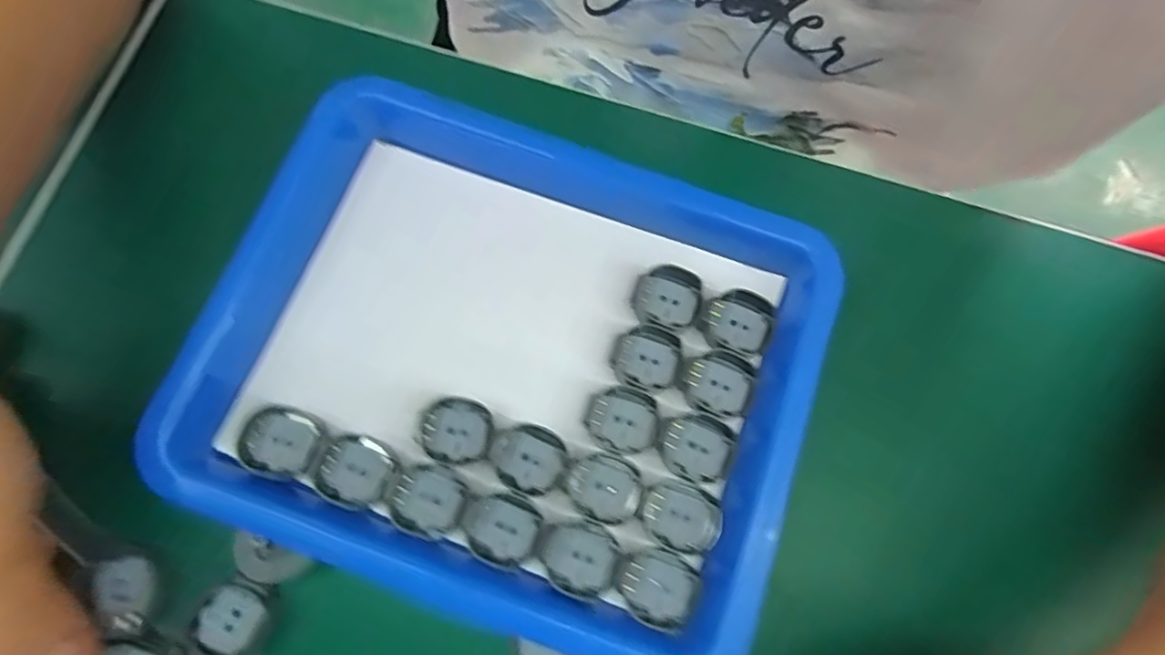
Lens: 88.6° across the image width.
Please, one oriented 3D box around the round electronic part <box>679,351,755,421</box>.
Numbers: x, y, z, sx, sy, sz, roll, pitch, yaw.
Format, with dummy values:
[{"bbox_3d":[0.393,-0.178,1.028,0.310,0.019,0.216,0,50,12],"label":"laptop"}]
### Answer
[{"bbox_3d":[0.053,0.022,0.232,0.025,0.004,0.025,1,76,-2],"label":"round electronic part"}]

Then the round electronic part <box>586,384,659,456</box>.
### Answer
[{"bbox_3d":[0.015,0.035,0.227,0.027,0.004,0.025,1,76,-2],"label":"round electronic part"}]

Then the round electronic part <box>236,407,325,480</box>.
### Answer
[{"bbox_3d":[-0.112,0.042,0.220,0.027,0.006,0.025,1,76,-2],"label":"round electronic part"}]

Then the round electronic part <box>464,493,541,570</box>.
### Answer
[{"bbox_3d":[-0.029,0.072,0.213,0.026,0.005,0.023,28,77,4],"label":"round electronic part"}]

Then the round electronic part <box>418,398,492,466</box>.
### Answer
[{"bbox_3d":[-0.048,0.039,0.223,0.025,0.004,0.024,1,76,-2],"label":"round electronic part"}]

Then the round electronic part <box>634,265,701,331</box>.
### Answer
[{"bbox_3d":[0.035,-0.012,0.240,0.025,0.004,0.025,1,76,-2],"label":"round electronic part"}]

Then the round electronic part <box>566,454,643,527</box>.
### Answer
[{"bbox_3d":[0.008,0.059,0.220,0.027,0.004,0.023,29,77,5],"label":"round electronic part"}]

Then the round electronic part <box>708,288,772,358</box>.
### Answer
[{"bbox_3d":[0.063,-0.002,0.238,0.025,0.004,0.026,1,76,-2],"label":"round electronic part"}]

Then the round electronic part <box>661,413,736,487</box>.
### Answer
[{"bbox_3d":[0.044,0.046,0.226,0.026,0.004,0.025,1,76,-2],"label":"round electronic part"}]

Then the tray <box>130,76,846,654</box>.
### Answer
[{"bbox_3d":[-0.026,0.010,0.226,0.212,0.028,0.180,19,75,5],"label":"tray"}]

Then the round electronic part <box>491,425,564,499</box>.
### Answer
[{"bbox_3d":[-0.021,0.048,0.222,0.027,0.004,0.024,28,77,4],"label":"round electronic part"}]

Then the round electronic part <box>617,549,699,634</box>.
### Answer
[{"bbox_3d":[0.026,0.092,0.211,0.027,0.005,0.024,26,77,4],"label":"round electronic part"}]

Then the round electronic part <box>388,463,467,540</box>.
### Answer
[{"bbox_3d":[-0.056,0.062,0.215,0.026,0.005,0.024,1,76,-2],"label":"round electronic part"}]

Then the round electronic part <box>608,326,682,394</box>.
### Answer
[{"bbox_3d":[0.025,0.012,0.233,0.026,0.004,0.026,1,76,-2],"label":"round electronic part"}]

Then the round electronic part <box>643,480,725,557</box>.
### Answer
[{"bbox_3d":[0.036,0.070,0.219,0.028,0.004,0.023,21,76,3],"label":"round electronic part"}]

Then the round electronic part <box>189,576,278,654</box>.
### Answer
[{"bbox_3d":[-0.121,0.099,0.204,0.023,0.006,0.025,1,76,-2],"label":"round electronic part"}]

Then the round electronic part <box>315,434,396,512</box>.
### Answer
[{"bbox_3d":[-0.083,0.052,0.217,0.026,0.004,0.025,1,76,-2],"label":"round electronic part"}]

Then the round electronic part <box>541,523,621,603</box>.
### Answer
[{"bbox_3d":[-0.001,0.083,0.213,0.027,0.004,0.024,28,77,4],"label":"round electronic part"}]

